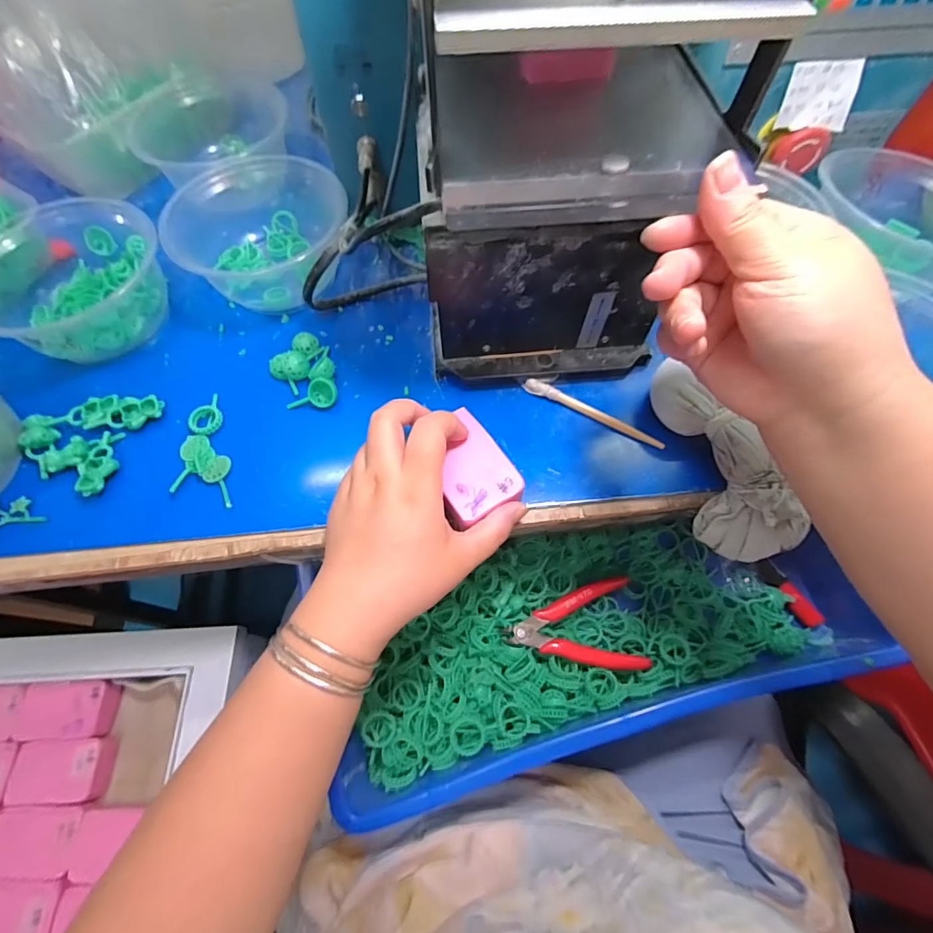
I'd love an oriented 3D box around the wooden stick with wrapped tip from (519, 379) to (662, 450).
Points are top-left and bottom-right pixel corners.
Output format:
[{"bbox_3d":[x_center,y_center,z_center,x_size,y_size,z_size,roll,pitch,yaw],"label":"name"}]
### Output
[{"bbox_3d":[0.089,-0.038,0.320,0.104,0.009,0.008,27,67,13],"label":"wooden stick with wrapped tip"}]

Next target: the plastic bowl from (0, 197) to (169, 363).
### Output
[{"bbox_3d":[-0.306,-0.148,0.352,0.145,0.053,0.132,0,64,0],"label":"plastic bowl"}]

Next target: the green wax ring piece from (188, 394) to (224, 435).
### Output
[{"bbox_3d":[-0.184,-0.039,0.322,0.020,0.006,0.034,5,64,3],"label":"green wax ring piece"}]

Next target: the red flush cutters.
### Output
[{"bbox_3d":[0.090,0.140,0.380,0.114,0.017,0.072,-10,64,-4],"label":"red flush cutters"}]

